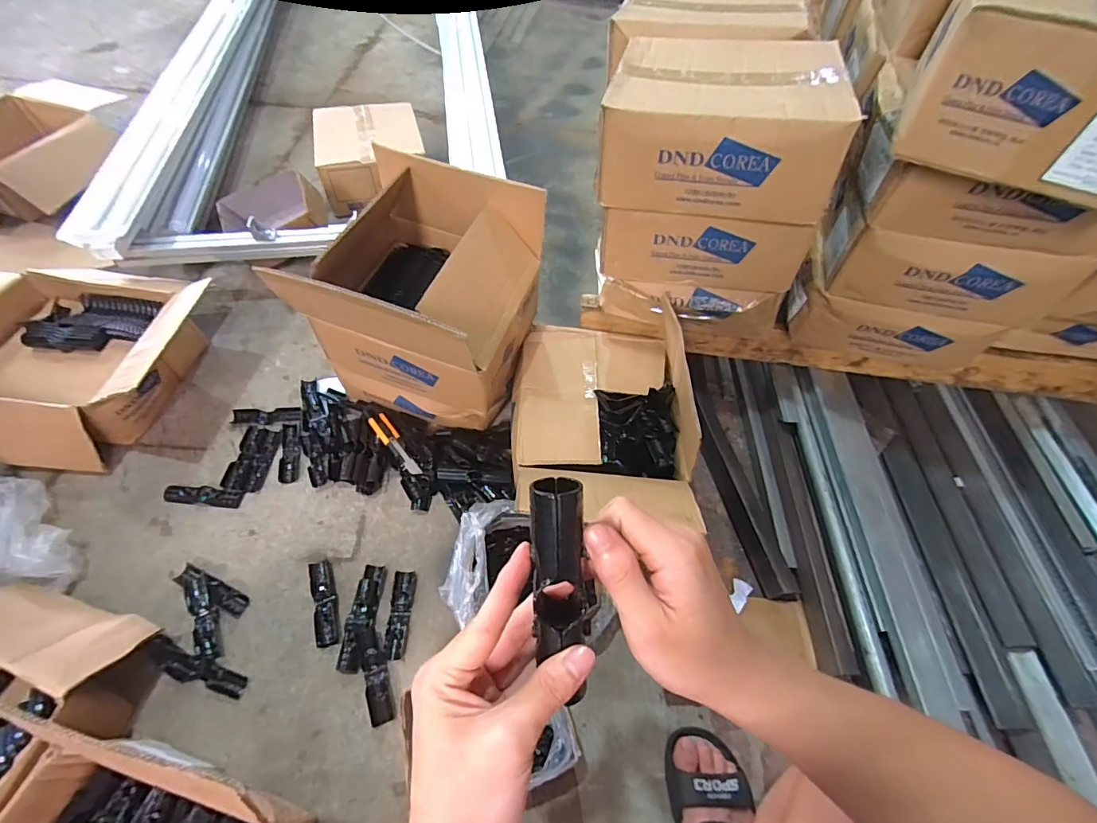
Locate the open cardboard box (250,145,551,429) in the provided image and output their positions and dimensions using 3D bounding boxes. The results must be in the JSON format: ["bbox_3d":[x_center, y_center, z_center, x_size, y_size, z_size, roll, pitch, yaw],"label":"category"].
[{"bbox_3d":[-0.203,-0.191,0.844,0.312,0.333,0.332,18,57,9],"label":"open cardboard box"}]

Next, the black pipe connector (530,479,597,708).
[{"bbox_3d":[0.008,0.100,0.279,0.032,0.024,0.129,-4,101,-6],"label":"black pipe connector"}]

